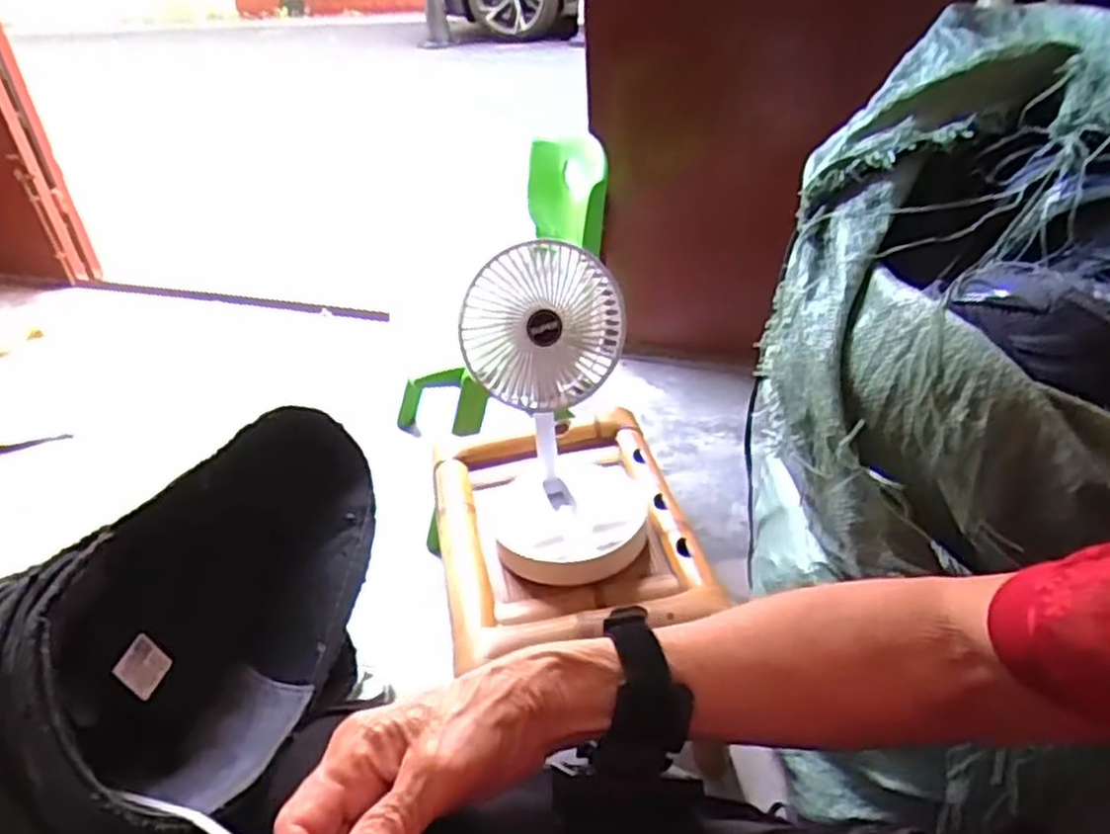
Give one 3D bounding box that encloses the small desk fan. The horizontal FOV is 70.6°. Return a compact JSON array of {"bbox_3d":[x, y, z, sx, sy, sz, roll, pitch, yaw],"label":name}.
[{"bbox_3d":[0.006,-0.009,0.802,0.162,0.287,0.240,-1,34,5],"label":"small desk fan"}]

